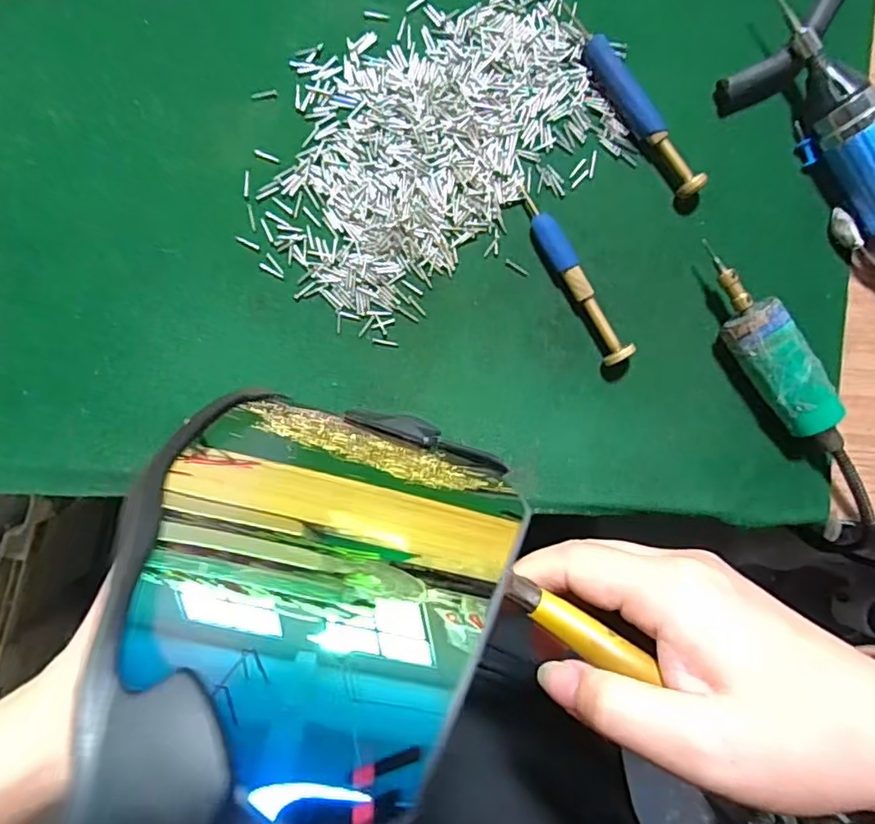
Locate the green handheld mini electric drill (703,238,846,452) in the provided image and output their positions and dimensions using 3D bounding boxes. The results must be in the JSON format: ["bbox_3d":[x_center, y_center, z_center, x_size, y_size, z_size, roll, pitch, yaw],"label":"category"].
[{"bbox_3d":[0.159,-0.027,0.285,0.024,0.029,0.109,-39,94,-4],"label":"green handheld mini electric drill"}]

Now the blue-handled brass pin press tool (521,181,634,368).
[{"bbox_3d":[0.064,-0.064,0.283,0.012,0.015,0.091,-32,93,-5],"label":"blue-handled brass pin press tool"}]

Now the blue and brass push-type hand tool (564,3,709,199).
[{"bbox_3d":[0.093,-0.149,0.285,0.010,0.015,0.105,-37,94,-4],"label":"blue and brass push-type hand tool"}]

